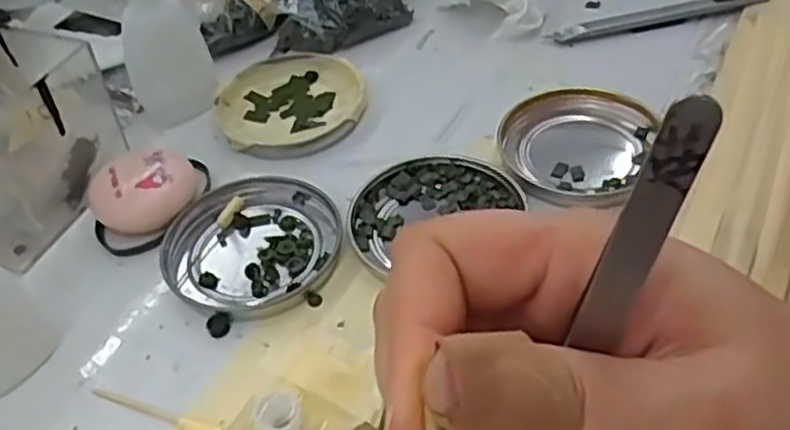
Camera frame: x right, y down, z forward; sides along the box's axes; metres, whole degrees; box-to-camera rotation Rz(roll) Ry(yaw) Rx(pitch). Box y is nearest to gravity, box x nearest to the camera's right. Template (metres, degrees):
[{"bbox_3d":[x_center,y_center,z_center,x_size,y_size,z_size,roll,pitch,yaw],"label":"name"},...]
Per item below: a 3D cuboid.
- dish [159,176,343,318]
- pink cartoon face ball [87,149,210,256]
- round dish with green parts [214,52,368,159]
[{"bbox_3d":[-0.064,0.012,0.347,0.078,0.009,0.075,-4,46,4],"label":"dish"},{"bbox_3d":[-0.116,-0.008,0.362,0.055,0.023,0.045,-20,47,-12],"label":"pink cartoon face ball"},{"bbox_3d":[-0.058,-0.062,0.417,0.078,0.012,0.081,-4,46,4],"label":"round dish with green parts"}]

